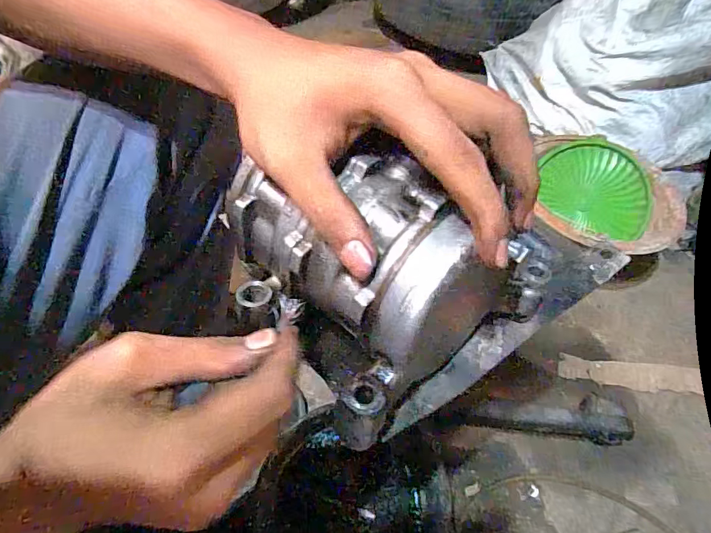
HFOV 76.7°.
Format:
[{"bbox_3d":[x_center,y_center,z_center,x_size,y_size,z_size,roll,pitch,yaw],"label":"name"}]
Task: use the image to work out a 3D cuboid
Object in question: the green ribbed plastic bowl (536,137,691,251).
[{"bbox_3d":[0.409,-0.102,0.748,0.206,0.090,0.235,2,56,-2],"label":"green ribbed plastic bowl"}]

